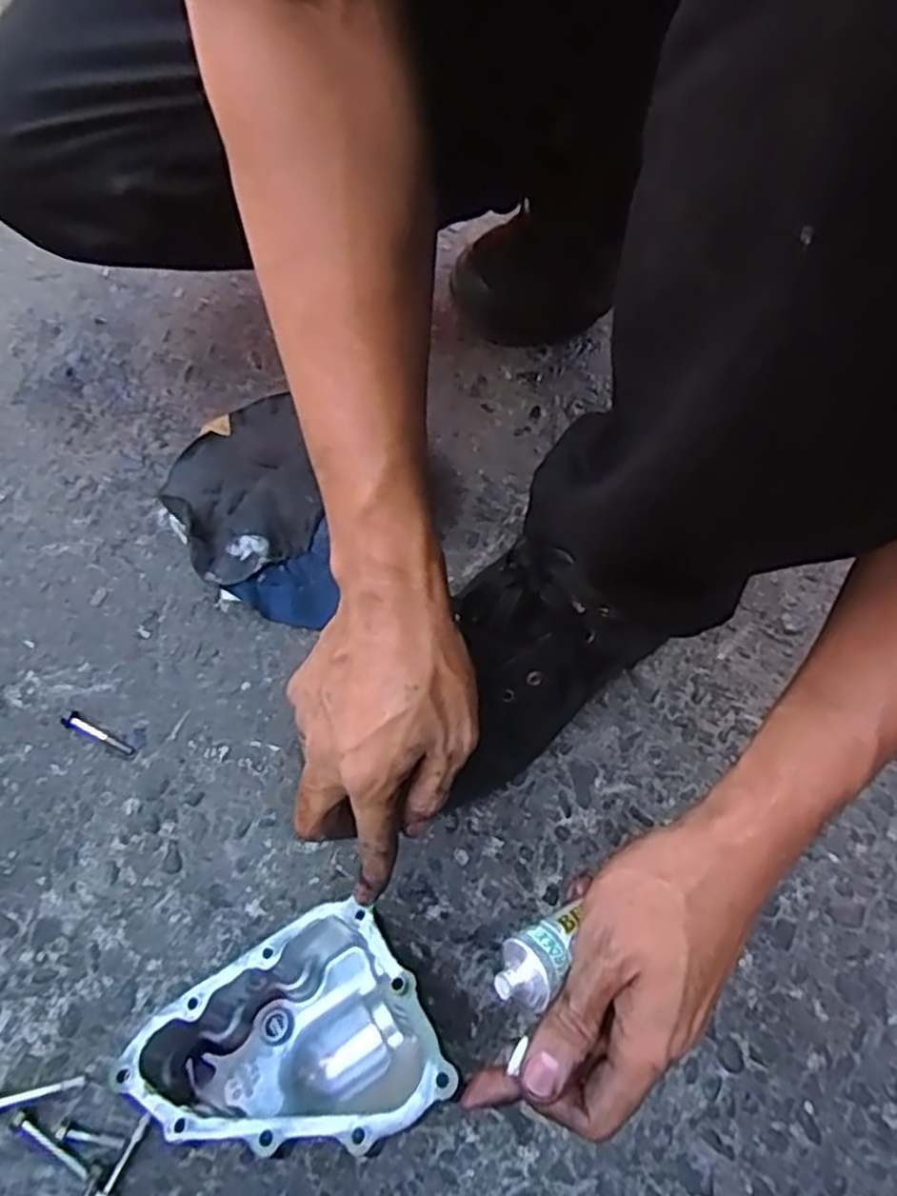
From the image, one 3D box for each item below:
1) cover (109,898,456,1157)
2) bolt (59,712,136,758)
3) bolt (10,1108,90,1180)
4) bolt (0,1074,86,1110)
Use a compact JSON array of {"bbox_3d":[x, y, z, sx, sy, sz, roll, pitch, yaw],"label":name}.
[{"bbox_3d":[-0.080,0.236,0.396,0.143,0.067,0.137,-32,47,-11],"label":"cover"},{"bbox_3d":[-0.225,0.087,0.489,0.052,0.008,0.009,23,68,8],"label":"bolt"},{"bbox_3d":[-0.211,0.290,0.404,0.050,0.004,0.007,33,70,11],"label":"bolt"},{"bbox_3d":[-0.226,0.270,0.414,0.052,0.009,0.008,-9,68,-6],"label":"bolt"}]

